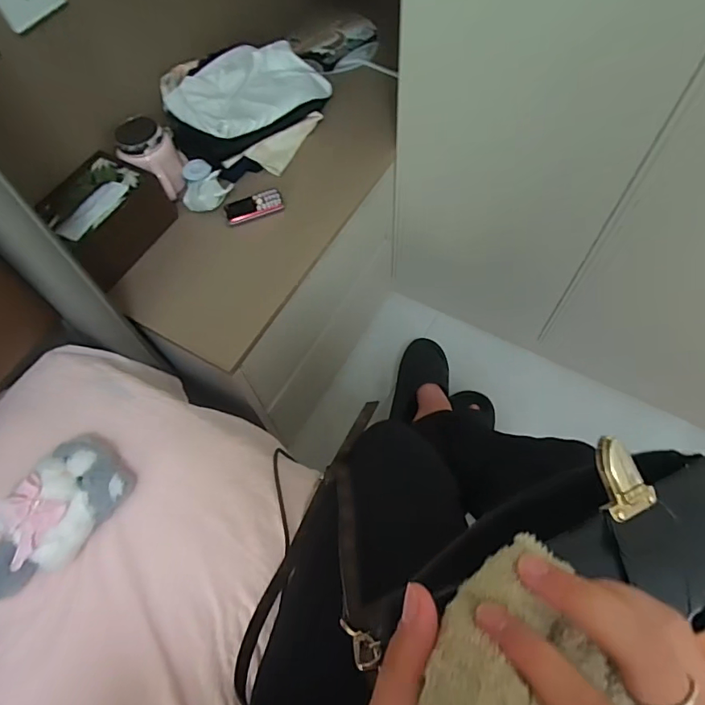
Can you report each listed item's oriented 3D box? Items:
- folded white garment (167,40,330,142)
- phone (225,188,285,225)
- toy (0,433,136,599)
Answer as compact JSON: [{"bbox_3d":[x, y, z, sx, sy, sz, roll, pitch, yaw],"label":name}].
[{"bbox_3d":[-0.184,-0.483,0.884,0.163,0.031,0.281,44,63,6],"label":"folded white garment"},{"bbox_3d":[-0.170,-0.252,0.842,0.100,0.017,0.047,-19,63,-6],"label":"phone"},{"bbox_3d":[-0.327,0.180,0.534,0.089,0.066,0.175,28,68,17],"label":"toy"}]

